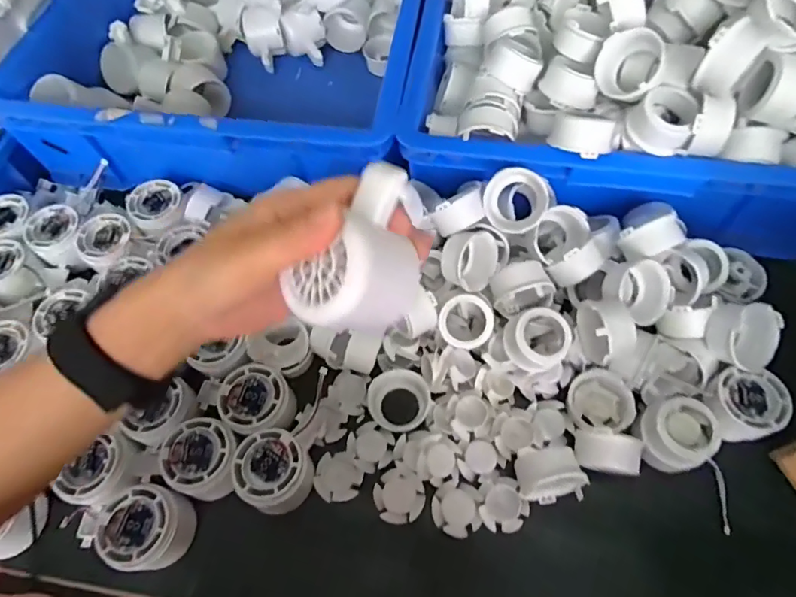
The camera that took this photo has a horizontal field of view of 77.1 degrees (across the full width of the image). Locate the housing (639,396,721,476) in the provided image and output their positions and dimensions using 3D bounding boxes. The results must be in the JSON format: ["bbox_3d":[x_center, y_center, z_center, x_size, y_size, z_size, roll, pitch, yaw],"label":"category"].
[{"bbox_3d":[0.226,0.111,0.408,0.051,0.039,0.053,13,66,9],"label":"housing"}]

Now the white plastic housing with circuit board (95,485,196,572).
[{"bbox_3d":[-0.193,0.176,0.388,0.055,0.042,0.056,-1,65,2],"label":"white plastic housing with circuit board"}]

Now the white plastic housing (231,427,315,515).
[{"bbox_3d":[-0.101,0.138,0.405,0.058,0.043,0.056,-1,65,2],"label":"white plastic housing"}]

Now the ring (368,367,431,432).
[{"bbox_3d":[0.000,0.090,0.444,0.053,0.016,0.055,-1,65,2],"label":"ring"}]

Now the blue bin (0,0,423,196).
[{"bbox_3d":[-0.164,-0.377,0.629,0.414,0.142,0.552,7,65,6],"label":"blue bin"}]

